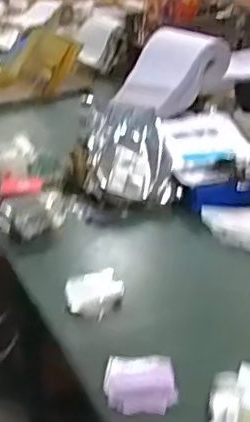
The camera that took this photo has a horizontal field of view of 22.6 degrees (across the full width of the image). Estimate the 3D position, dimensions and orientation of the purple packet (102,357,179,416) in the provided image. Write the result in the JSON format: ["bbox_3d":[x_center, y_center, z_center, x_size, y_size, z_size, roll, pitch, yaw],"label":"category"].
[{"bbox_3d":[0.023,0.268,0.975,0.106,0.028,0.100,-3,28,-4],"label":"purple packet"}]

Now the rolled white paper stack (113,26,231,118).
[{"bbox_3d":[0.129,-0.422,1.850,0.223,0.209,0.257,-22,35,-34],"label":"rolled white paper stack"}]

